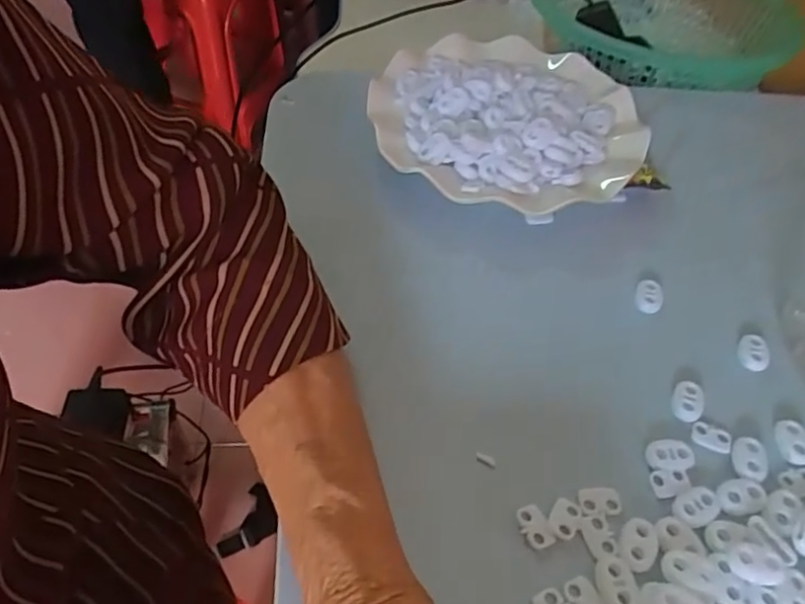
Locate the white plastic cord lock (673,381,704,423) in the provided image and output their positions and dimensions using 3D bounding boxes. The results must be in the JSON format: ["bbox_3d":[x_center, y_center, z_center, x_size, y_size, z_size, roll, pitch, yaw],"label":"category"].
[{"bbox_3d":[0.139,0.048,0.302,0.014,0.004,0.022,20,50,12],"label":"white plastic cord lock"}]

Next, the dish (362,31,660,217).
[{"bbox_3d":[0.068,-0.119,0.415,0.178,0.039,0.176,2,48,-3],"label":"dish"}]

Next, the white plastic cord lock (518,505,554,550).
[{"bbox_3d":[0.055,0.093,0.258,0.012,0.004,0.018,-19,52,-20],"label":"white plastic cord lock"}]

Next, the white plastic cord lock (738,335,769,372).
[{"bbox_3d":[0.183,0.027,0.323,0.014,0.008,0.019,16,49,9],"label":"white plastic cord lock"}]

